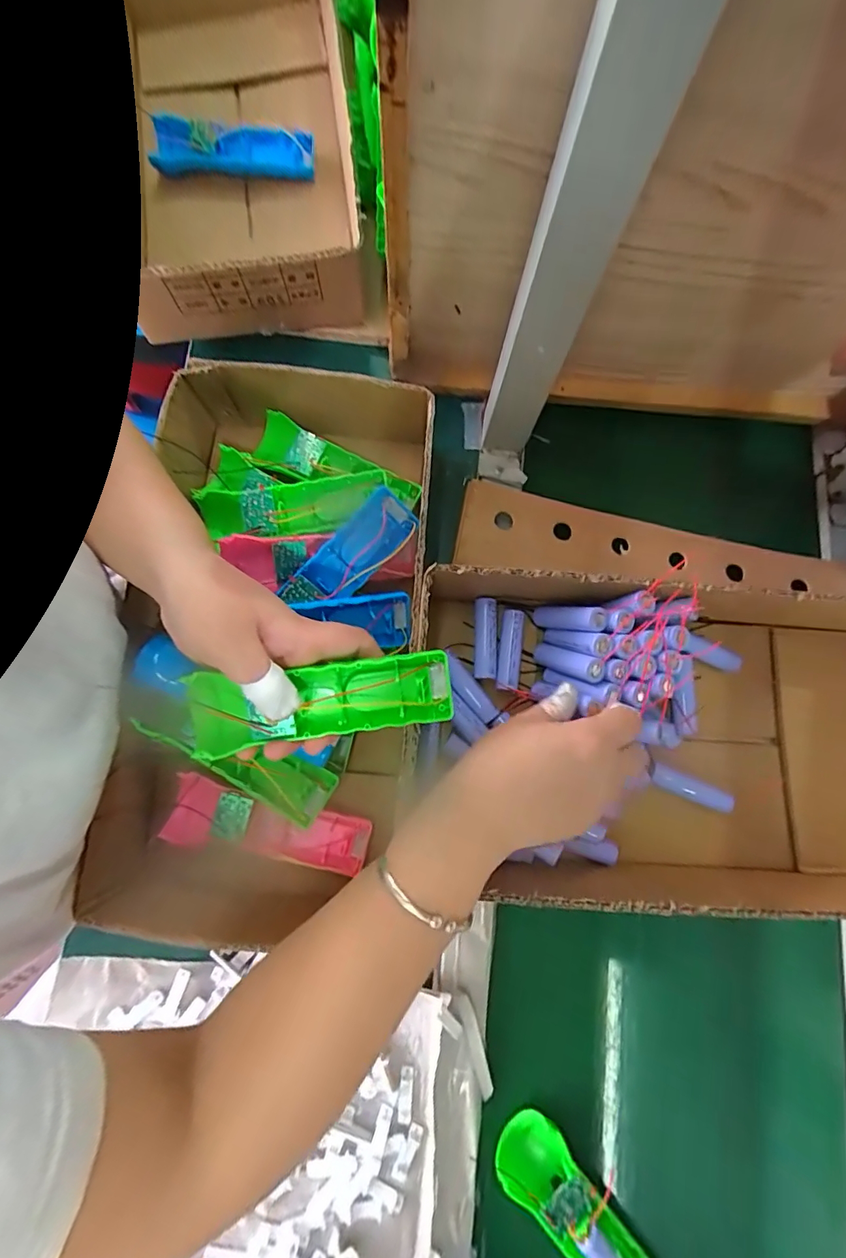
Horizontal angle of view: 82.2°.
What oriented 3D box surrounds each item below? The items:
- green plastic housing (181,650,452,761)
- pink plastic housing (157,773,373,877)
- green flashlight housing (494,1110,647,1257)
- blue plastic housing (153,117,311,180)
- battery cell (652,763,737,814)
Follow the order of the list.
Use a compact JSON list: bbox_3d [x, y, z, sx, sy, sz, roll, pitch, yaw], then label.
[{"bbox_3d":[-0.060,0.042,0.289,0.152,0.020,0.045,-9,79,-5],"label":"green plastic housing"},{"bbox_3d":[-0.120,0.159,0.384,0.151,0.028,0.049,16,78,2],"label":"pink plastic housing"},{"bbox_3d":[0.118,0.443,0.360,0.048,0.022,0.164,-39,82,-8],"label":"green flashlight housing"},{"bbox_3d":[-0.189,-0.478,0.485,0.155,0.032,0.042,1,78,-1],"label":"blue plastic housing"},{"bbox_3d":[0.218,0.130,0.399,0.066,0.018,0.018,25,79,4],"label":"battery cell"}]

